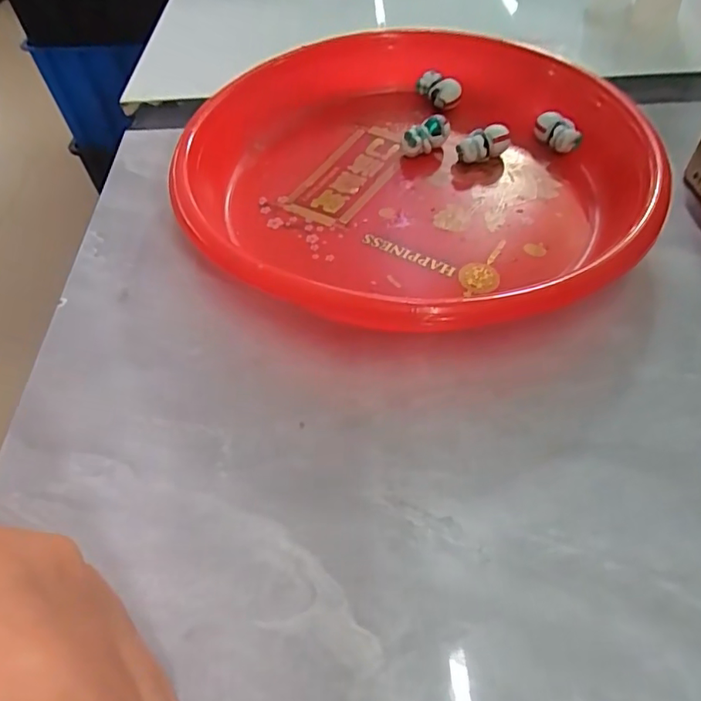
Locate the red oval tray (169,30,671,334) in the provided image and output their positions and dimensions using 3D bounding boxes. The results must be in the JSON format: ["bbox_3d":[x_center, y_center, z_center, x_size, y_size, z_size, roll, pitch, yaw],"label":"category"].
[{"bbox_3d":[0.024,-0.080,0.239,0.193,0.033,0.198,-21,54,-13],"label":"red oval tray"}]

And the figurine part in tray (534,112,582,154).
[{"bbox_3d":[0.098,-0.103,0.262,0.010,0.014,0.021,-25,55,-15],"label":"figurine part in tray"}]

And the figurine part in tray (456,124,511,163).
[{"bbox_3d":[0.062,-0.095,0.255,0.024,0.015,0.011,-19,53,-13],"label":"figurine part in tray"}]

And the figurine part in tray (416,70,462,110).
[{"bbox_3d":[0.046,-0.137,0.289,0.012,0.015,0.023,-30,56,-18],"label":"figurine part in tray"}]

